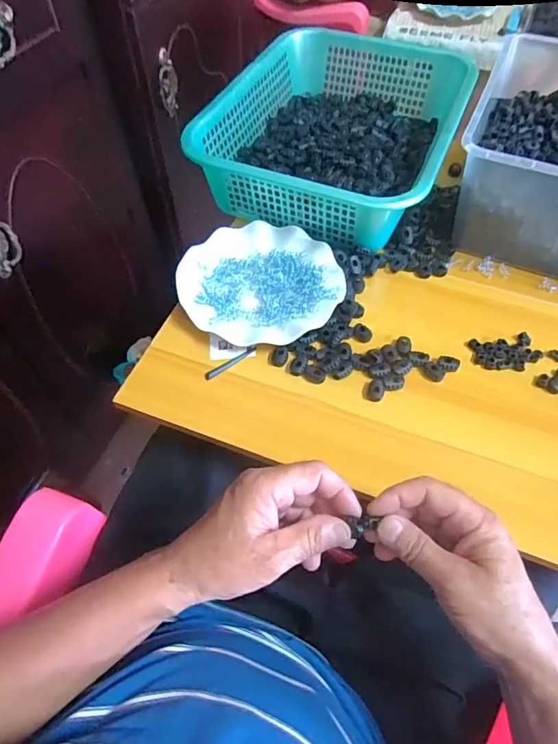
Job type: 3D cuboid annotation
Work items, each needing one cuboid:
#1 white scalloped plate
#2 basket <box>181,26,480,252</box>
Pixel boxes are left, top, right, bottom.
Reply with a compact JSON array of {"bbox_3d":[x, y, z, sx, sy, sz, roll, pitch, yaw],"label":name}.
[{"bbox_3d":[-0.023,-0.107,0.549,0.180,0.018,0.180,0,59,1],"label":"white scalloped plate"},{"bbox_3d":[0.085,-0.344,0.649,0.292,0.091,0.373,20,61,12],"label":"basket"}]

